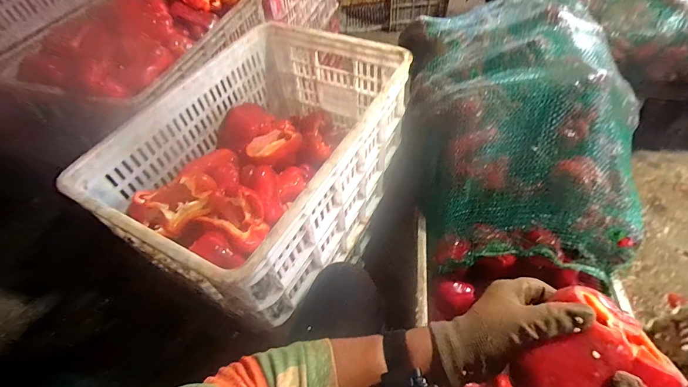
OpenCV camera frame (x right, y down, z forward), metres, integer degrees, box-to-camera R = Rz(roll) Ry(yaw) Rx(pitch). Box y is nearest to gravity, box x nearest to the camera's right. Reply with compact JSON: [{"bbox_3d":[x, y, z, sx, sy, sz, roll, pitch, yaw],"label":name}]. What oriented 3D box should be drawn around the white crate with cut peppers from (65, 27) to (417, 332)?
[{"bbox_3d":[-0.135,-0.066,0.648,0.360,0.268,0.510,22,58,20],"label":"white crate with cut peppers"}]

